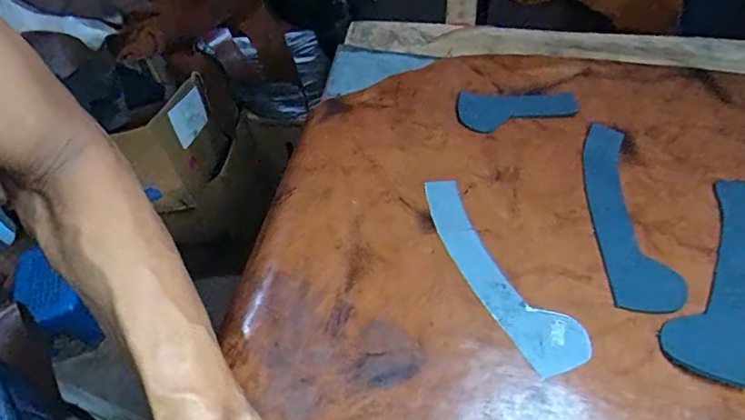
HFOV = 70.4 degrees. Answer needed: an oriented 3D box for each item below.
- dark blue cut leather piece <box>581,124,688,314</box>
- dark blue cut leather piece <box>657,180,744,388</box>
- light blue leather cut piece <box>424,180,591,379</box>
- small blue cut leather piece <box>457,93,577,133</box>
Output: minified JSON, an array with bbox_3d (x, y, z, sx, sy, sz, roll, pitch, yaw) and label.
[{"bbox_3d":[0.221,-0.001,0.473,0.054,0.009,0.205,0,52,3],"label":"dark blue cut leather piece"},{"bbox_3d":[0.285,0.047,0.425,0.055,0.008,0.204,23,53,25],"label":"dark blue cut leather piece"},{"bbox_3d":[0.097,0.046,0.436,0.050,0.004,0.195,-25,55,-15],"label":"light blue leather cut piece"},{"bbox_3d":[0.151,-0.104,0.553,0.121,0.009,0.044,0,67,1],"label":"small blue cut leather piece"}]

